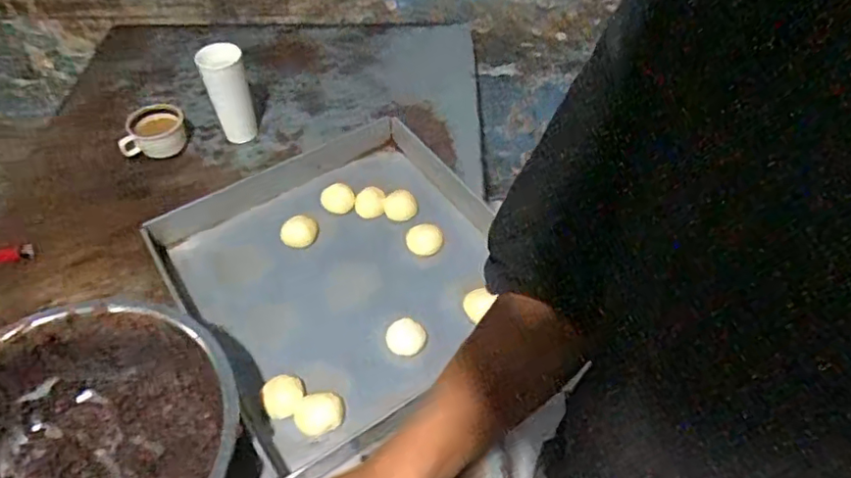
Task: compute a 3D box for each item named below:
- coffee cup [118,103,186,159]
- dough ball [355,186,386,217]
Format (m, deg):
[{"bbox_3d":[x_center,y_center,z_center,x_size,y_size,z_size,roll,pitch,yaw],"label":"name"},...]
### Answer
[{"bbox_3d":[-0.484,-0.189,1.059,0.117,0.053,0.081,-26,54,-20],"label":"coffee cup"},{"bbox_3d":[-0.090,-0.060,0.967,0.048,0.025,0.048,0,50,0],"label":"dough ball"}]

